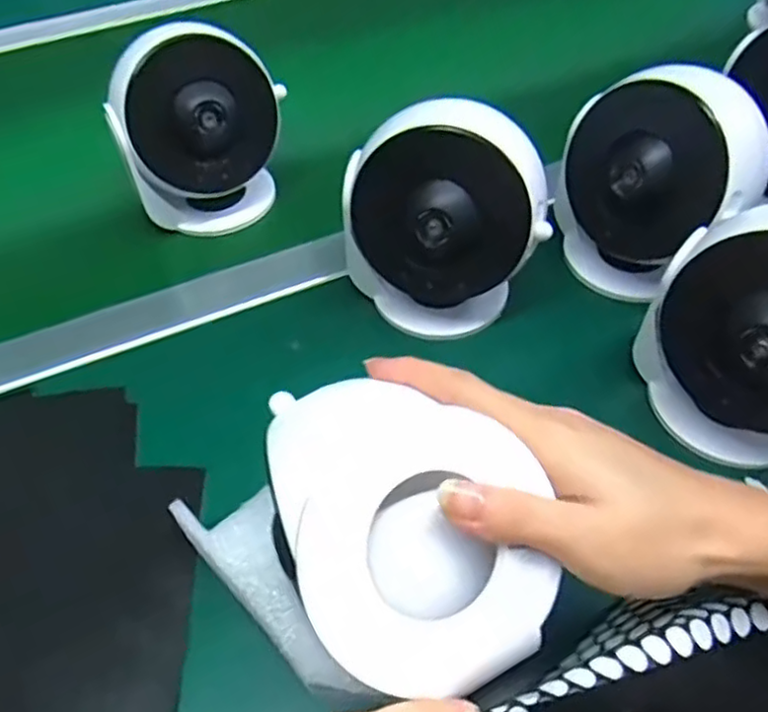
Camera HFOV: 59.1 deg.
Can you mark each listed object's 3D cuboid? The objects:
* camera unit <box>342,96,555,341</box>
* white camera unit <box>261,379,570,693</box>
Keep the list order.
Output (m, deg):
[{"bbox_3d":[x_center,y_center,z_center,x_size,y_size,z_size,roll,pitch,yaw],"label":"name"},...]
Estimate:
[{"bbox_3d":[0.035,-0.075,0.387,0.110,0.121,0.071,13,53,13],"label":"camera unit"},{"bbox_3d":[0.002,0.047,0.227,0.080,0.042,0.118,-27,55,-18],"label":"white camera unit"}]

